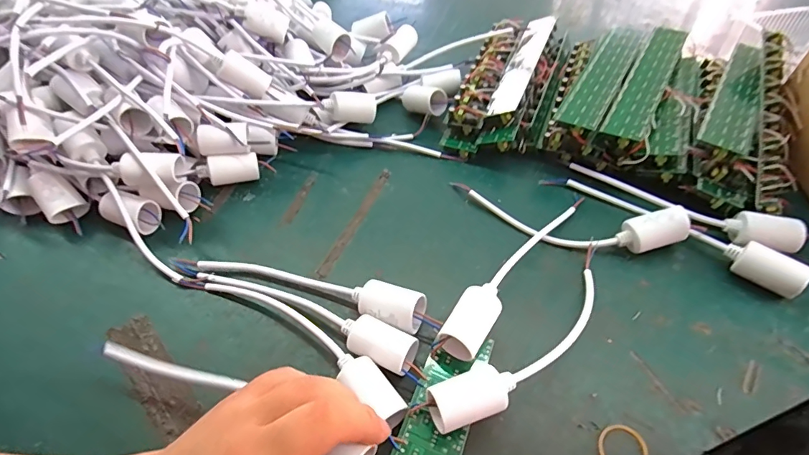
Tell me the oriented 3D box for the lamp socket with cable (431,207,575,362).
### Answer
[{"bbox_3d":[0.082,0.033,0.346,0.027,0.037,0.180,29,56,22],"label":"lamp socket with cable"}]

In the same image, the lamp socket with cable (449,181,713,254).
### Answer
[{"bbox_3d":[0.140,-0.010,0.380,0.205,0.036,0.052,14,52,11],"label":"lamp socket with cable"}]

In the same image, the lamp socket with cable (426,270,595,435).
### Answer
[{"bbox_3d":[0.087,0.078,0.304,0.170,0.042,0.035,-33,57,-24],"label":"lamp socket with cable"}]

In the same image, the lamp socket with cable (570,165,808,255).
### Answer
[{"bbox_3d":[0.236,-0.018,0.392,0.184,0.026,0.034,24,54,19],"label":"lamp socket with cable"}]

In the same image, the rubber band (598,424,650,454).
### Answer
[{"bbox_3d":[0.136,0.137,0.279,0.029,0.004,0.031,0,50,0],"label":"rubber band"}]

